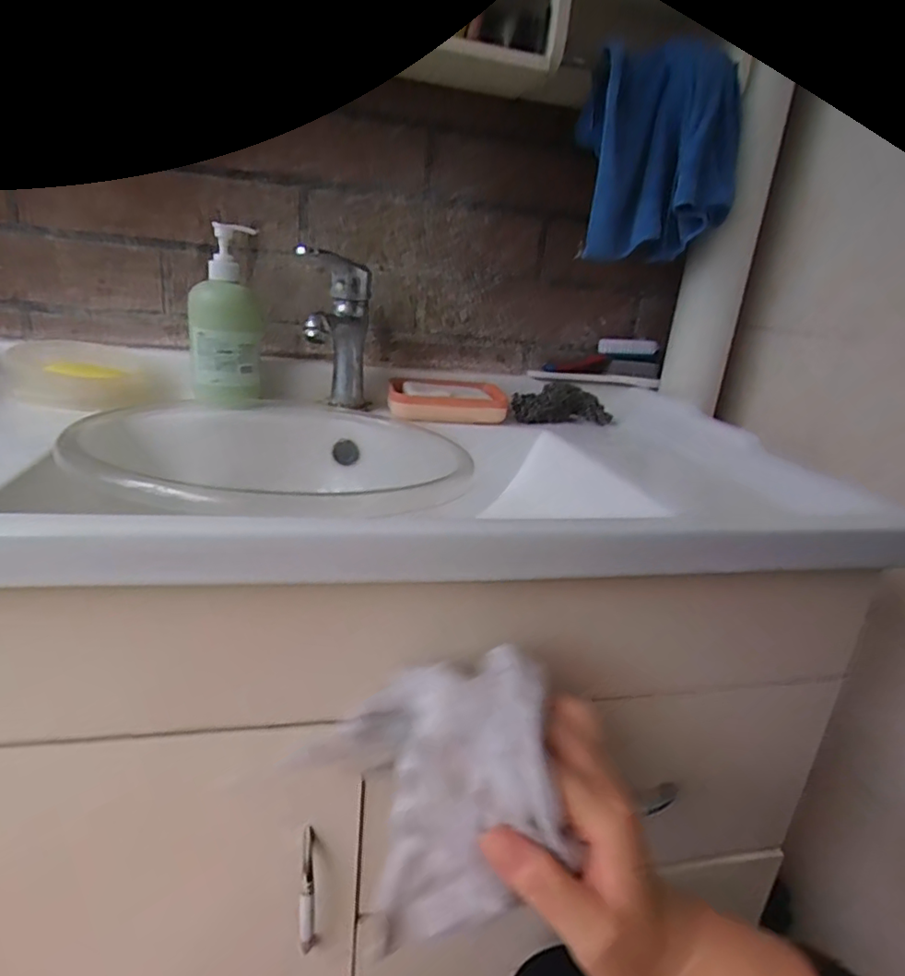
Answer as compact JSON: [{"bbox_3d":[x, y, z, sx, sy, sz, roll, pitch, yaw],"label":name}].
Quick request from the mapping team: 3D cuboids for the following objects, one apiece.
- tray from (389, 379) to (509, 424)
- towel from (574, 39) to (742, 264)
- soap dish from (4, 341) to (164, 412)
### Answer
[{"bbox_3d":[-0.008,-0.105,0.714,0.145,0.039,0.092,2,20,-13],"label":"tray"},{"bbox_3d":[0.234,-0.374,0.661,0.171,0.206,0.094,12,21,17],"label":"towel"},{"bbox_3d":[-0.387,-0.119,0.613,0.133,0.051,0.099,-8,24,-34],"label":"soap dish"}]

